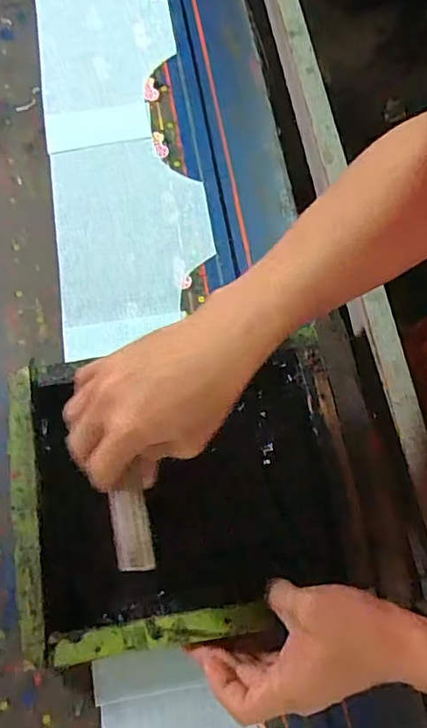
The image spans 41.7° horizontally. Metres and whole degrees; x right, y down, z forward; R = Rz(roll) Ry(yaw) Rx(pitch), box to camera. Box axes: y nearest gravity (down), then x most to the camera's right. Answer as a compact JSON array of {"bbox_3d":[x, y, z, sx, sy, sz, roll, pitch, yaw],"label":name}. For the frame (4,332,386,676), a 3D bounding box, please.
[{"bbox_3d":[-0.019,0.100,0.456,0.265,0.056,0.220,-9,73,0],"label":"frame"}]

